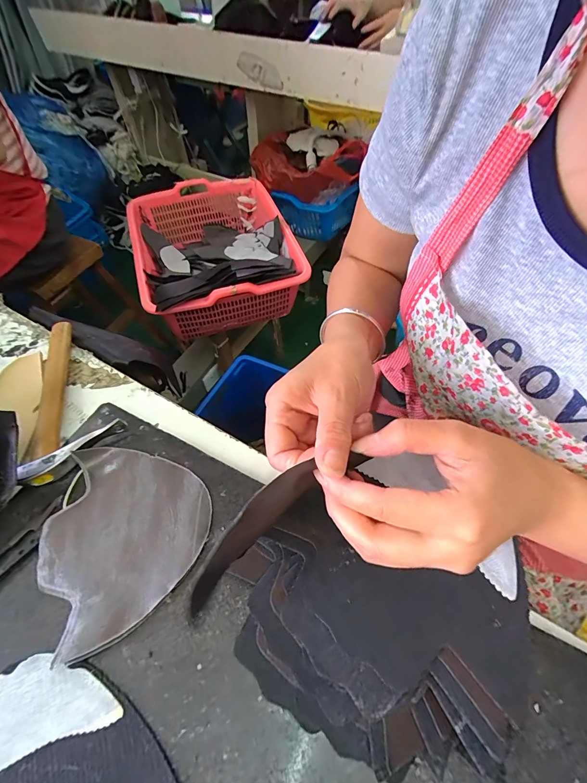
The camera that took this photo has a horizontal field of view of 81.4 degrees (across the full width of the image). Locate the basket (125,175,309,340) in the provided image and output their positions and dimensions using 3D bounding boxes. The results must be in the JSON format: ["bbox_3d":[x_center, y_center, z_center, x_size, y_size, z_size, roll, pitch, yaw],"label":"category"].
[{"bbox_3d":[-0.216,-0.376,0.933,0.386,0.145,0.500,-18,57,-11],"label":"basket"}]

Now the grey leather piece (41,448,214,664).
[{"bbox_3d":[-0.156,0.120,0.309,0.142,0.022,0.150,-36,61,-23],"label":"grey leather piece"}]

